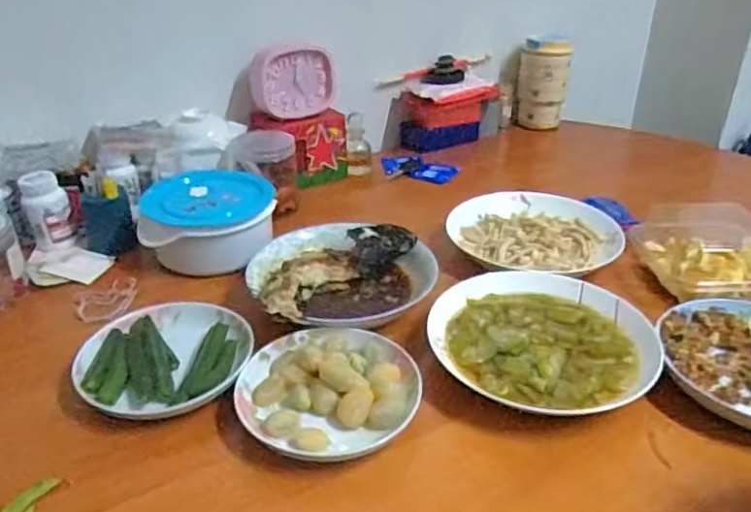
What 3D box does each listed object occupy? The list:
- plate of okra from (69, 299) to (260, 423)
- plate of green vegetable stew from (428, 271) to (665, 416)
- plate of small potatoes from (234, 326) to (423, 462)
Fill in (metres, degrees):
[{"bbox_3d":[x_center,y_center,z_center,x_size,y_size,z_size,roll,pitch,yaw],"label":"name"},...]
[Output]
[{"bbox_3d":[-0.194,0.091,0.597,0.152,0.030,0.153,0,30,0],"label":"plate of okra"},{"bbox_3d":[0.156,0.077,0.594,0.199,0.028,0.184,0,30,0],"label":"plate of green vegetable stew"},{"bbox_3d":[-0.040,0.105,0.541,0.148,0.037,0.139,0,30,0],"label":"plate of small potatoes"}]

